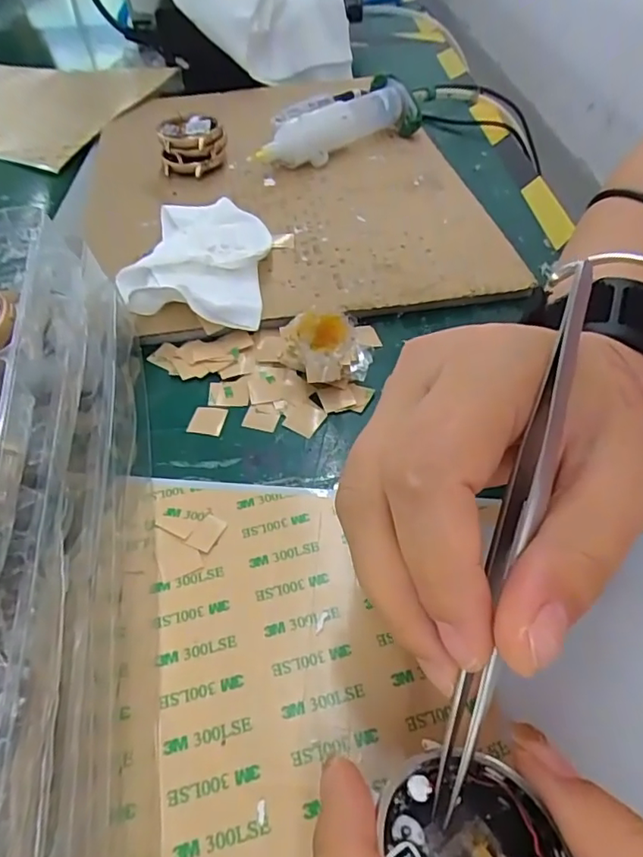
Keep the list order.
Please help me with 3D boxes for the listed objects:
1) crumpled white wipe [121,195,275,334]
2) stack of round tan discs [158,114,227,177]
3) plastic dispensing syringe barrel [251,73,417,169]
[{"bbox_3d":[-0.067,-0.095,0.306,0.075,0.021,0.103,3,49,4],"label":"crumpled white wipe"},{"bbox_3d":[-0.090,-0.196,0.384,0.044,0.031,0.039,-15,50,-11],"label":"stack of round tan discs"},{"bbox_3d":[0.009,-0.219,0.399,0.132,0.032,0.033,-28,54,-21],"label":"plastic dispensing syringe barrel"}]

